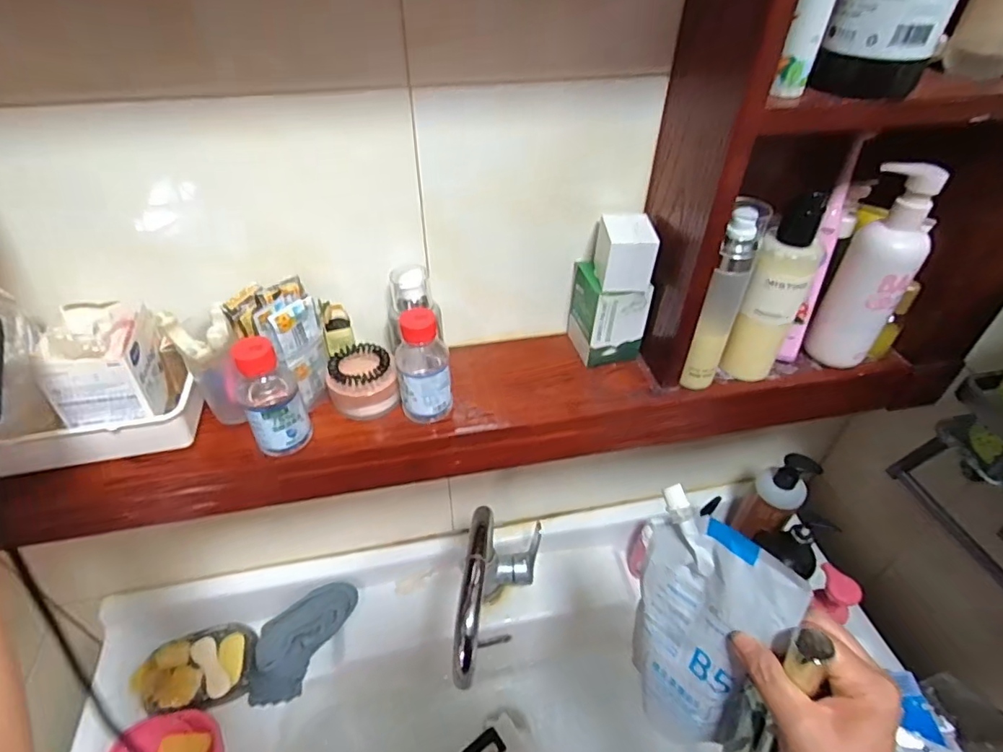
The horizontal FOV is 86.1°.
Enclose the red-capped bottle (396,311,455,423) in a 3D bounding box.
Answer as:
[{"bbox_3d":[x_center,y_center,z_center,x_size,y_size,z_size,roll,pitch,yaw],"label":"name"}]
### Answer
[{"bbox_3d":[-0.066,-0.006,0.456,0.044,0.103,0.044,-6,43,-7],"label":"red-capped bottle"}]

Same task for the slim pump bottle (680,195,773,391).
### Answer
[{"bbox_3d":[0.188,-0.061,0.455,0.029,0.171,0.035,21,46,21],"label":"slim pump bottle"}]

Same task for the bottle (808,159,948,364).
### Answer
[{"bbox_3d":[0.335,-0.093,0.482,0.048,0.182,0.059,-34,52,-31],"label":"bottle"}]

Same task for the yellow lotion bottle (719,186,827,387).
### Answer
[{"bbox_3d":[0.237,-0.067,0.468,0.045,0.167,0.045,26,48,25],"label":"yellow lotion bottle"}]

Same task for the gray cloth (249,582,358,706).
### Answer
[{"bbox_3d":[-0.264,0.349,0.708,0.066,0.076,0.169,30,79,29],"label":"gray cloth"}]

